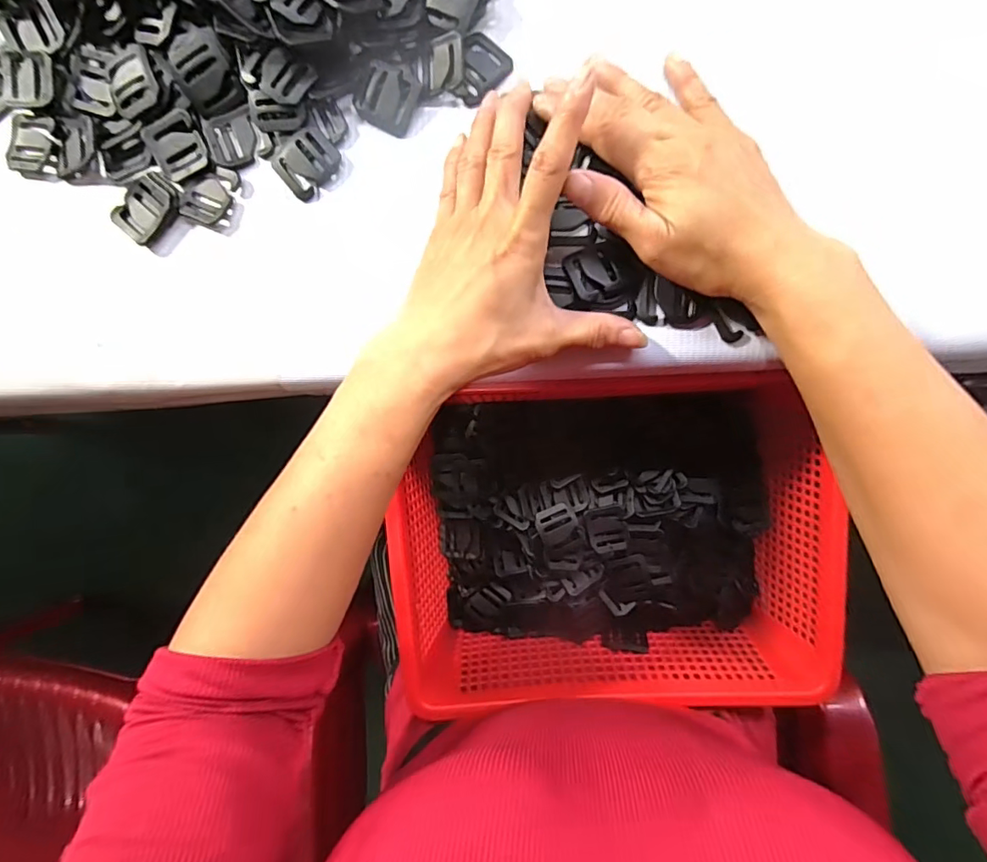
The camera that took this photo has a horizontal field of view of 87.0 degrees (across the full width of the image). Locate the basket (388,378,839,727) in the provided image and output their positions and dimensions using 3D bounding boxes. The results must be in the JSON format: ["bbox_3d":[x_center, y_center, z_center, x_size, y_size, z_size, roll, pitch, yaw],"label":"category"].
[{"bbox_3d":[0.089,0.083,0.384,0.308,0.092,0.222,-3,90,3],"label":"basket"}]

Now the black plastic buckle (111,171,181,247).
[{"bbox_3d":[-0.201,-0.130,0.303,0.029,0.006,0.039,38,92,3],"label":"black plastic buckle"}]

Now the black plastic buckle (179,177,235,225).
[{"bbox_3d":[-0.169,-0.135,0.303,0.030,0.005,0.026,26,92,3],"label":"black plastic buckle"}]

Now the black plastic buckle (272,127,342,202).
[{"bbox_3d":[-0.107,-0.154,0.299,0.035,0.008,0.029,-43,88,3],"label":"black plastic buckle"}]

